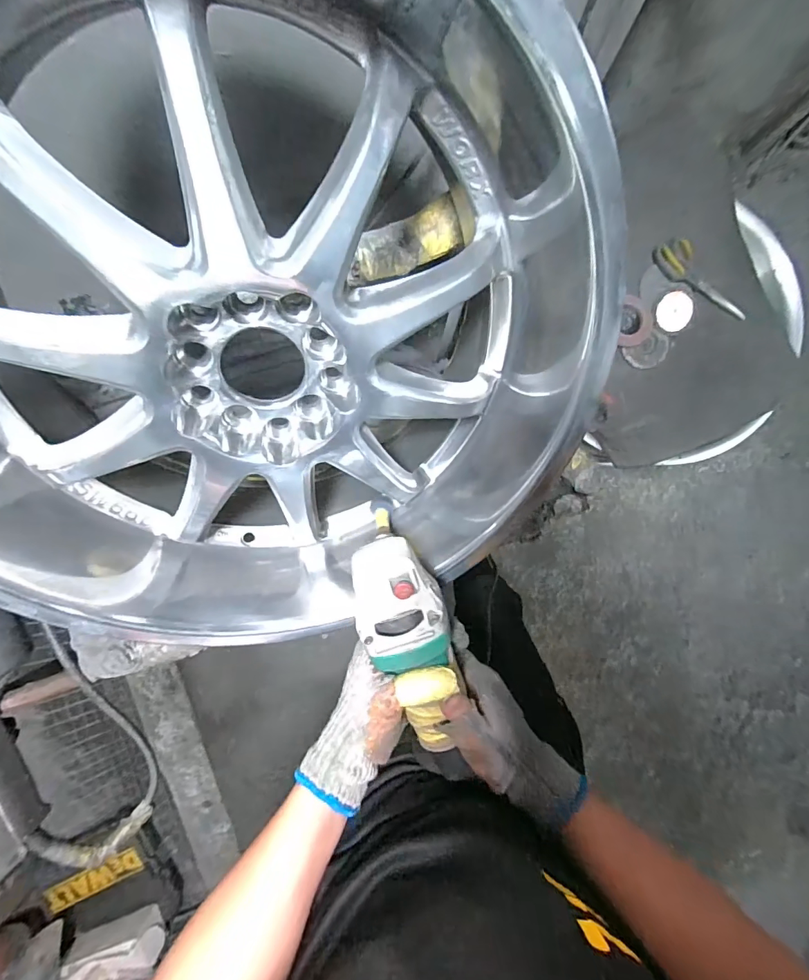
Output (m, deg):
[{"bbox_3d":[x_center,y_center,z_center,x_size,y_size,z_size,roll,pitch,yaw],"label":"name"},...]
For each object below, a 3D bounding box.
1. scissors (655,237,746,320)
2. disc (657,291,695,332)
[{"bbox_3d":[0.532,-0.372,0.782,0.198,0.020,0.059,41,91,-3],"label":"scissors"},{"bbox_3d":[0.491,-0.325,0.795,0.058,0.012,0.070,2,95,4],"label":"disc"}]

